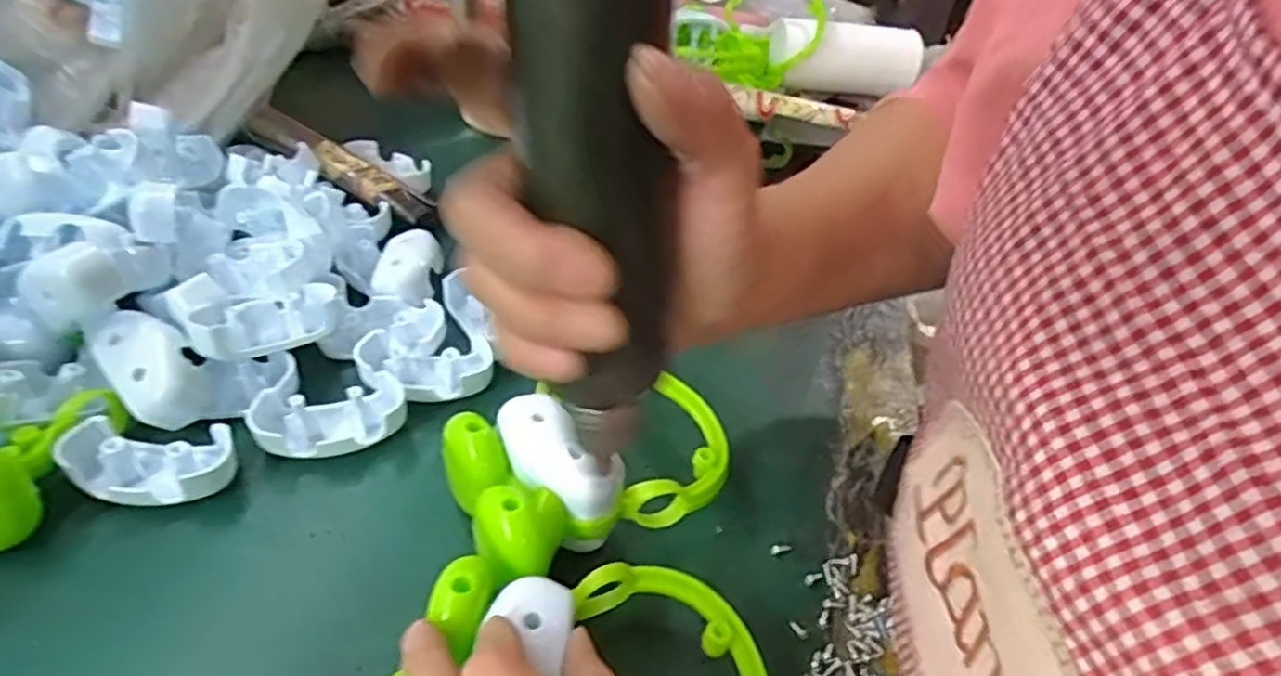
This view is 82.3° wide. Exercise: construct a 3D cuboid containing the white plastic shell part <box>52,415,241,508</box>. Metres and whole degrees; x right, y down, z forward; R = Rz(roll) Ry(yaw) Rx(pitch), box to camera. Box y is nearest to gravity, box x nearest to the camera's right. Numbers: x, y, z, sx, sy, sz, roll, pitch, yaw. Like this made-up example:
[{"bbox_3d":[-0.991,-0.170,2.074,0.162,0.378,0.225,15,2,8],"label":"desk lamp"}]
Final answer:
[{"bbox_3d":[-0.212,0.055,0.318,0.071,0.025,0.033,3,41,-5],"label":"white plastic shell part"}]

